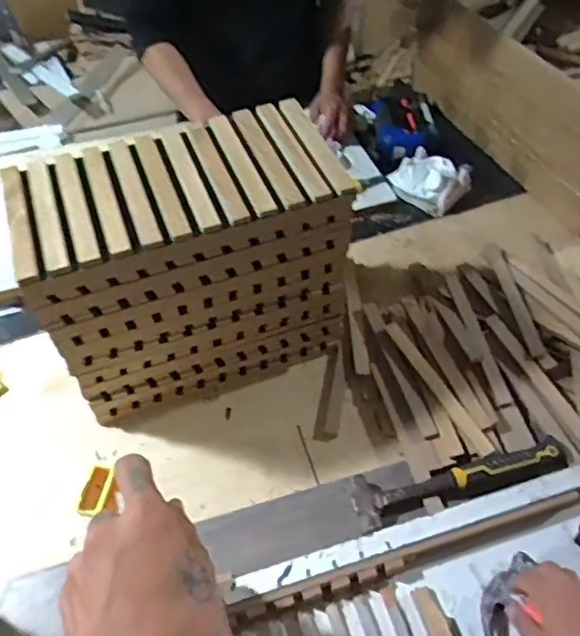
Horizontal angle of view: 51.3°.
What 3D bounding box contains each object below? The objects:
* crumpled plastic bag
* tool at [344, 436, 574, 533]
[{"bbox_3d":[0.257,-0.246,1.108,0.125,0.074,0.111,32,59,24],"label":"crumpled plastic bag"},{"bbox_3d":[0.216,0.196,0.747,0.281,0.030,0.061,-11,52,-7],"label":"tool"}]

